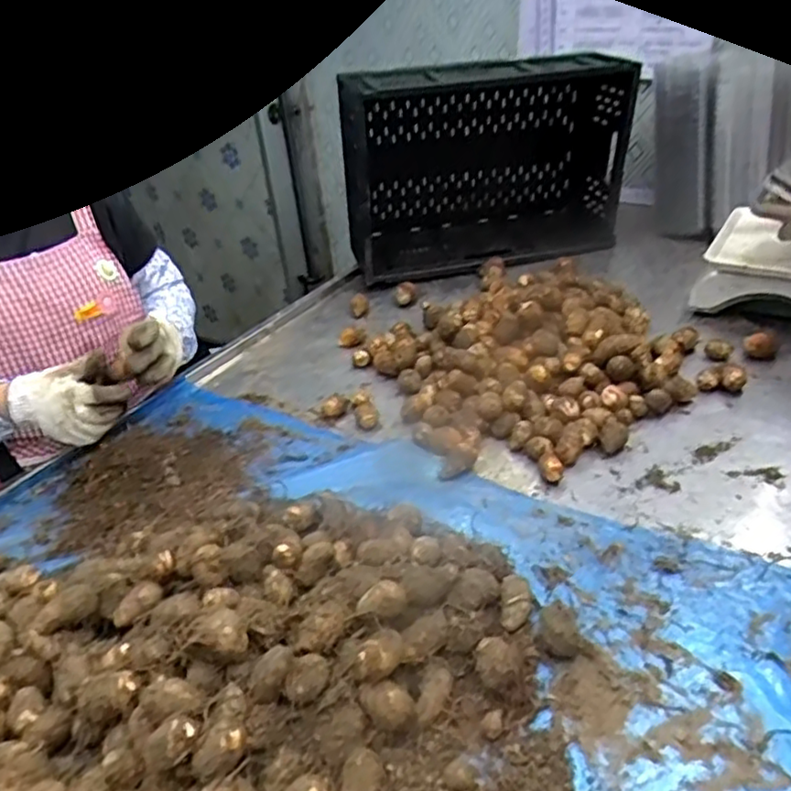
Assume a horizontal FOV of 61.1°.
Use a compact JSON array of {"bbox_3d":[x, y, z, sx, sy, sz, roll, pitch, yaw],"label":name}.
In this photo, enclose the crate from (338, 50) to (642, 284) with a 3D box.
[{"bbox_3d":[0.189,-0.506,1.505,0.594,0.405,0.251,-12,33,-9],"label":"crate"}]

